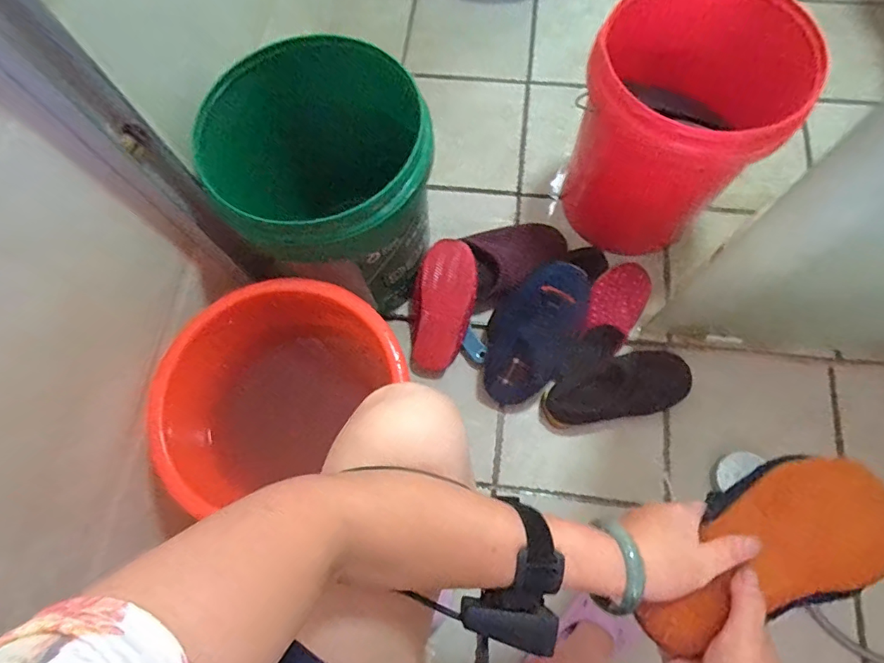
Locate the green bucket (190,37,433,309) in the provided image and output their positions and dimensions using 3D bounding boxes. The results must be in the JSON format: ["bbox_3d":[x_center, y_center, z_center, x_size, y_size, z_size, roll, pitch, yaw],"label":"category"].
[{"bbox_3d":[-0.176,-0.207,0.765,0.291,0.346,0.279,0,71,1],"label":"green bucket"}]

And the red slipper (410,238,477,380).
[{"bbox_3d":[-0.002,-0.041,0.870,0.113,0.055,0.253,13,106,6],"label":"red slipper"}]

